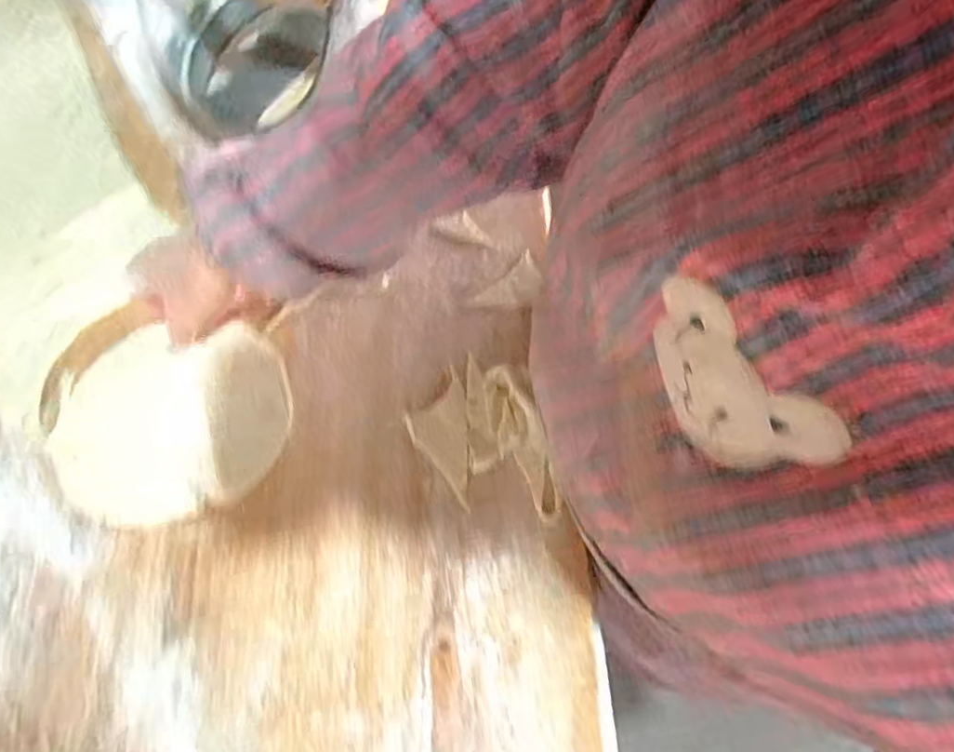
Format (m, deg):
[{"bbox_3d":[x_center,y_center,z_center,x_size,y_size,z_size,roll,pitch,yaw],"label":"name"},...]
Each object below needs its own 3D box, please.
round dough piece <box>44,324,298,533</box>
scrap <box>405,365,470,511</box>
[{"bbox_3d":[-0.216,0.030,0.444,0.157,0.014,0.134,-6,66,-5],"label":"round dough piece"},{"bbox_3d":[-0.026,0.043,0.441,0.041,0.009,0.091,-5,66,-4],"label":"scrap"}]

